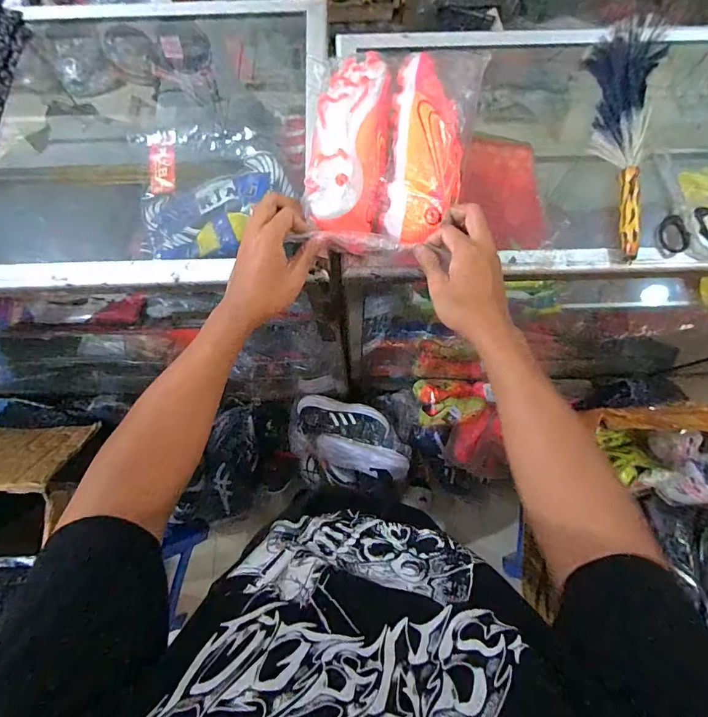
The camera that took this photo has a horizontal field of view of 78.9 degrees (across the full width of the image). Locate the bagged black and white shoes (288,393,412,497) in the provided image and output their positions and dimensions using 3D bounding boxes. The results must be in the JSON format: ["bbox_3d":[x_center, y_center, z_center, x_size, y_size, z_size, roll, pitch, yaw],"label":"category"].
[{"bbox_3d":[-0.018,0.258,1.279,0.353,0.124,0.250,10,76,3],"label":"bagged black and white shoes"}]

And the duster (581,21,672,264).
[{"bbox_3d":[0.346,-0.295,0.555,0.090,0.041,0.322,11,76,3],"label":"duster"}]

